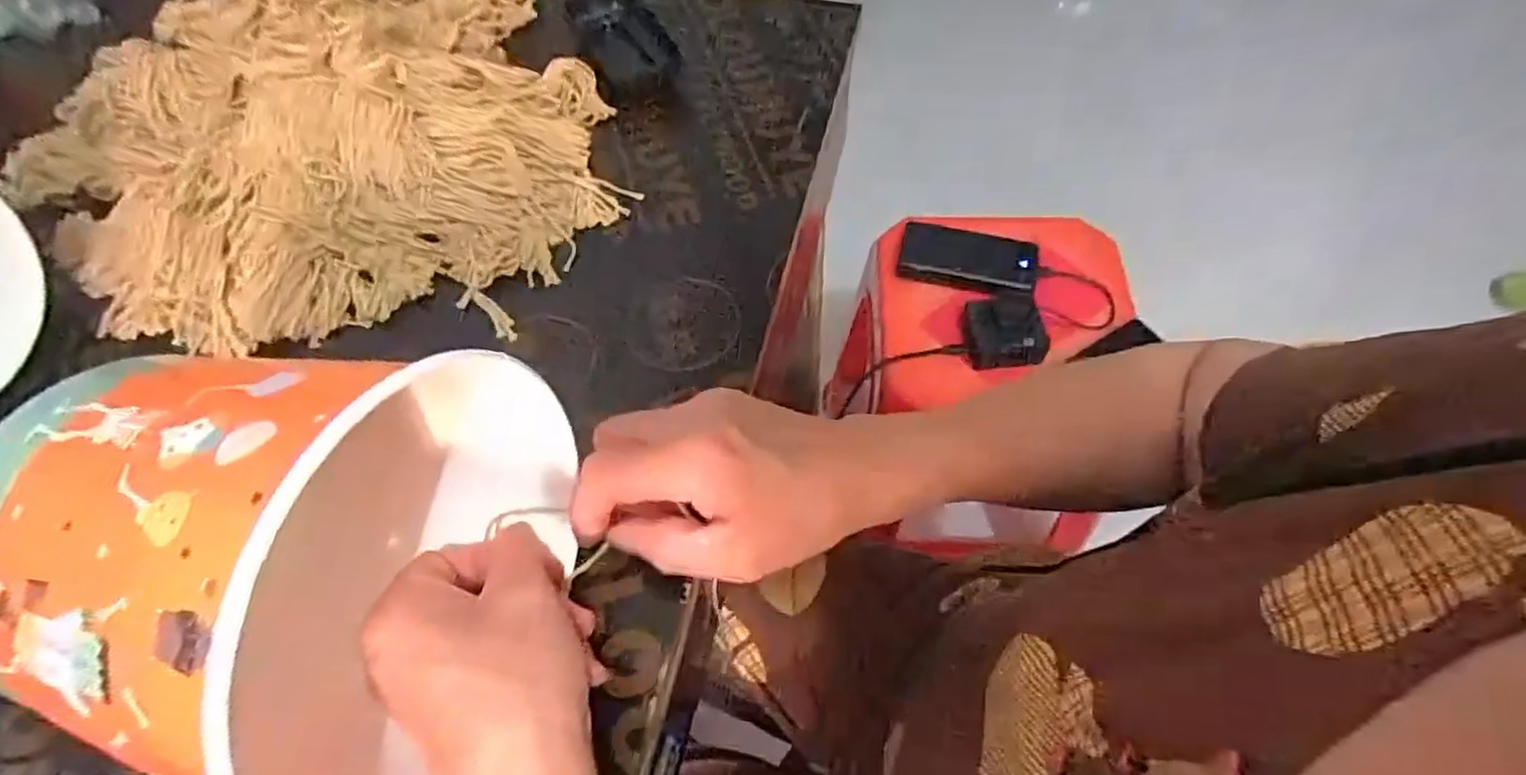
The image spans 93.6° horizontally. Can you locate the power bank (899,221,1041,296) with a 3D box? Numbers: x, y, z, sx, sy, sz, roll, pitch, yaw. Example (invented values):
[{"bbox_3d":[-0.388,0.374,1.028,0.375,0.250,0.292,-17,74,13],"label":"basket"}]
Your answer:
[{"bbox_3d":[0.246,-0.154,0.863,0.156,0.023,0.081,14,60,10],"label":"power bank"}]

